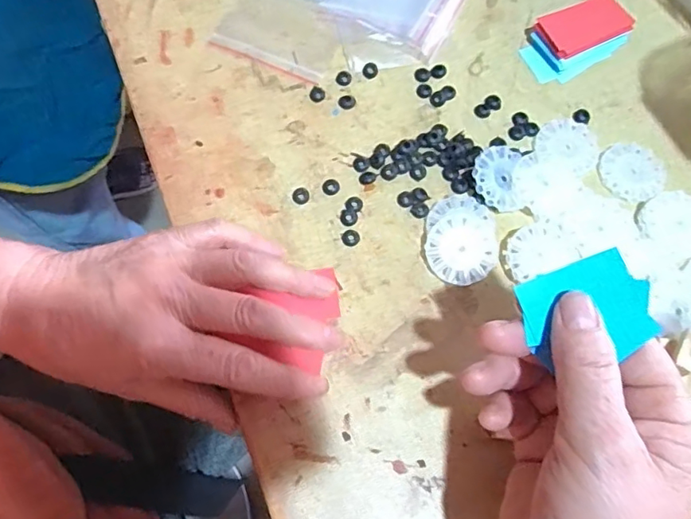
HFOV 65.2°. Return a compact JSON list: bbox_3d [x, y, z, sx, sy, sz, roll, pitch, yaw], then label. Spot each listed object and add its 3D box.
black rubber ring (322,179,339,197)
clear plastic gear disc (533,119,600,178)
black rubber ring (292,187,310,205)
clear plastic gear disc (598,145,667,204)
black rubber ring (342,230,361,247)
[{"bbox_3d":[-0.009,-0.044,0.324,0.010,0.004,0.010,1,69,-2],"label":"black rubber ring"},{"bbox_3d":[0.141,-0.072,0.342,0.040,0.006,0.043,4,63,-8],"label":"clear plastic gear disc"},{"bbox_3d":[-0.027,-0.038,0.321,0.010,0.004,0.010,1,69,-2],"label":"black rubber ring"},{"bbox_3d":[0.180,-0.055,0.338,0.040,0.004,0.038,1,69,-2],"label":"clear plastic gear disc"},{"bbox_3d":[0.003,-0.012,0.314,0.010,0.004,0.010,1,69,-2],"label":"black rubber ring"}]

